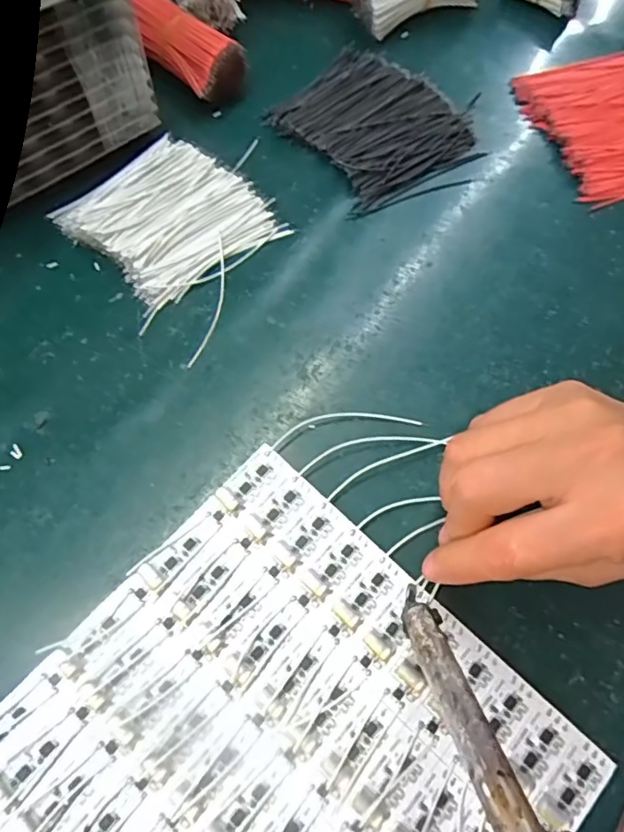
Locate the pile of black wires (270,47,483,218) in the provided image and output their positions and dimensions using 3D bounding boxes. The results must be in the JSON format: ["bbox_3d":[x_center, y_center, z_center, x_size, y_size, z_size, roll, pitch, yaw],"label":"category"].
[{"bbox_3d":[0.040,-0.181,0.343,0.103,0.009,0.114,-33,73,-13],"label":"pile of black wires"}]

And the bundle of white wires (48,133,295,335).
[{"bbox_3d":[-0.082,-0.115,0.312,0.097,0.014,0.097,-38,75,-15],"label":"bundle of white wires"}]

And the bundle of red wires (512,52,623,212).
[{"bbox_3d":[0.189,-0.184,0.347,0.091,0.013,0.109,-18,71,-9],"label":"bundle of red wires"}]

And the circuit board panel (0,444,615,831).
[{"bbox_3d":[-0.026,0.151,0.213,0.193,0.006,0.219,40,73,13],"label":"circuit board panel"}]

